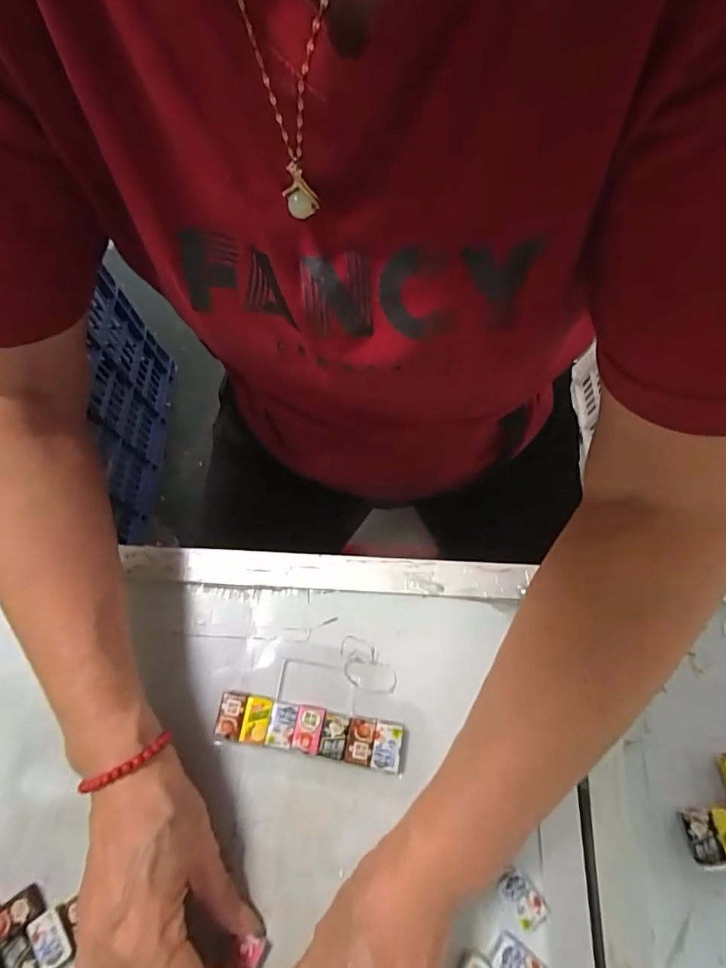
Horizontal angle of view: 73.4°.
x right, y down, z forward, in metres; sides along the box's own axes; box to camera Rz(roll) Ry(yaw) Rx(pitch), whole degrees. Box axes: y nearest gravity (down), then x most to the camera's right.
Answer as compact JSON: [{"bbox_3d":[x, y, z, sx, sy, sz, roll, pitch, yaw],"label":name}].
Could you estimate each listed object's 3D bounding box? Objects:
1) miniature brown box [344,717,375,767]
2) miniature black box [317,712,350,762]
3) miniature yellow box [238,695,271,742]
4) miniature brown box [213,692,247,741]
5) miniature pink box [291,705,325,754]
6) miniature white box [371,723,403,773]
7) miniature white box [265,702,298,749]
[{"bbox_3d":[-0.002,0.159,0.302,0.017,0.006,0.026,8,67,4],"label":"miniature brown box"},{"bbox_3d":[-0.018,0.157,0.303,0.016,0.008,0.025,10,67,5],"label":"miniature black box"},{"bbox_3d":[-0.067,0.149,0.307,0.016,0.008,0.025,8,67,4],"label":"miniature yellow box"},{"bbox_3d":[-0.083,0.147,0.308,0.016,0.009,0.026,9,67,4],"label":"miniature brown box"},{"bbox_3d":[-0.034,0.153,0.305,0.017,0.008,0.026,8,67,3],"label":"miniature pink box"},{"bbox_3d":[0.015,0.161,0.299,0.017,0.006,0.025,8,67,3],"label":"miniature white box"},{"bbox_3d":[-0.051,0.151,0.306,0.016,0.009,0.024,9,67,4],"label":"miniature white box"}]

